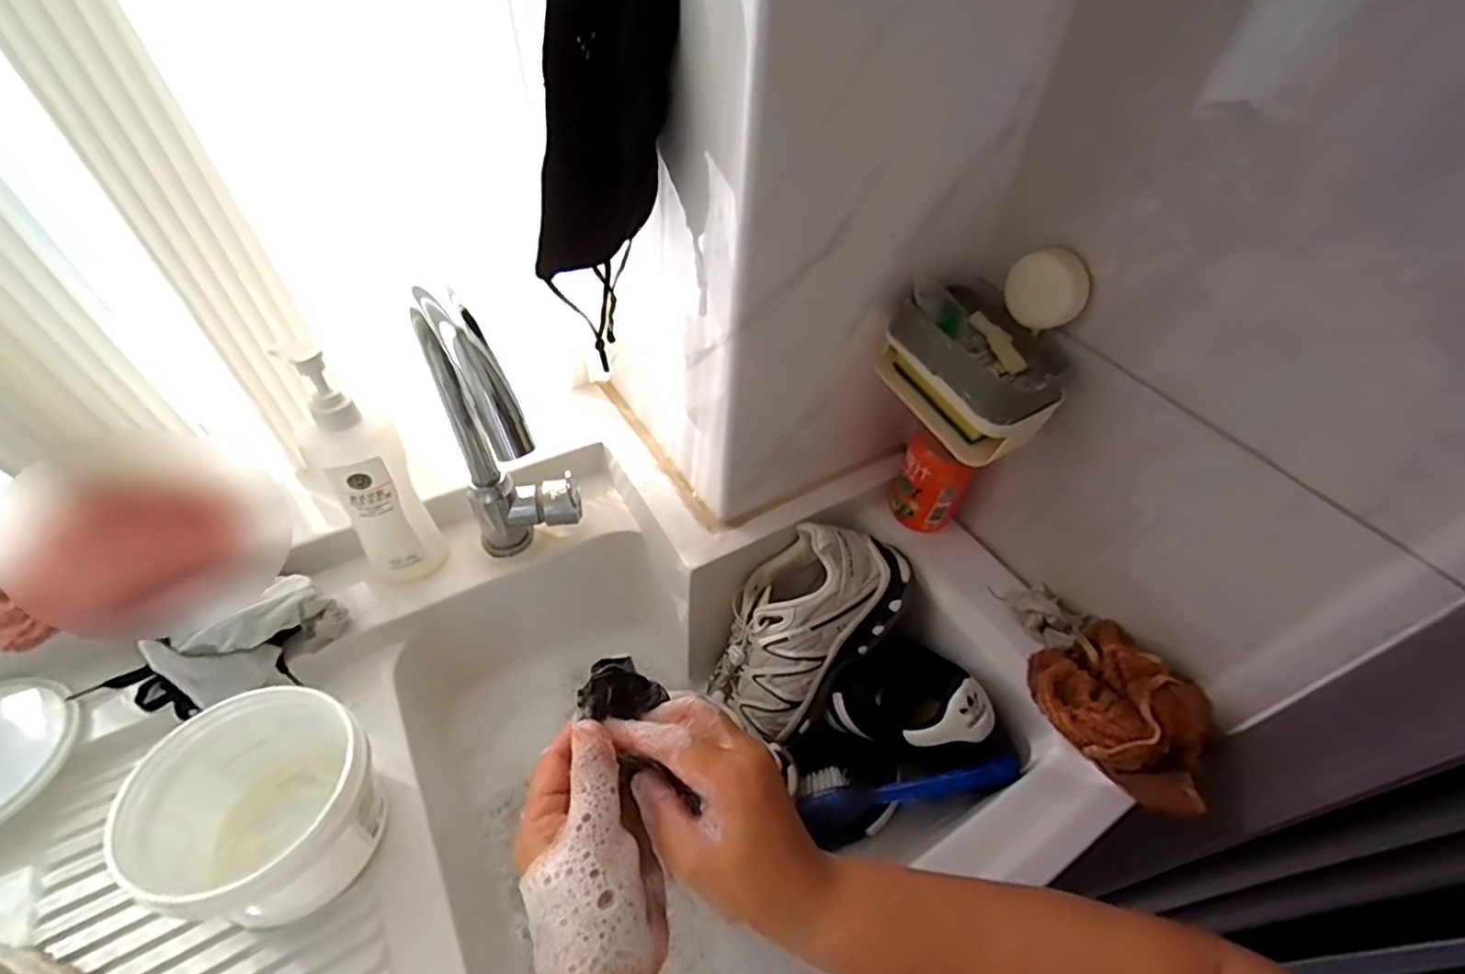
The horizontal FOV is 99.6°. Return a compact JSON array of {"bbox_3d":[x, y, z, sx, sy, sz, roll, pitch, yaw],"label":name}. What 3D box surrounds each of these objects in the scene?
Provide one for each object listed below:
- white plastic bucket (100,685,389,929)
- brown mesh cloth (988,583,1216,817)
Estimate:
[{"bbox_3d":[-0.294,0.204,0.392,0.126,0.093,0.112,4,48,-1],"label":"white plastic bucket"},{"bbox_3d":[0.285,0.153,0.484,0.108,0.073,0.195,-20,53,-21],"label":"brown mesh cloth"}]

